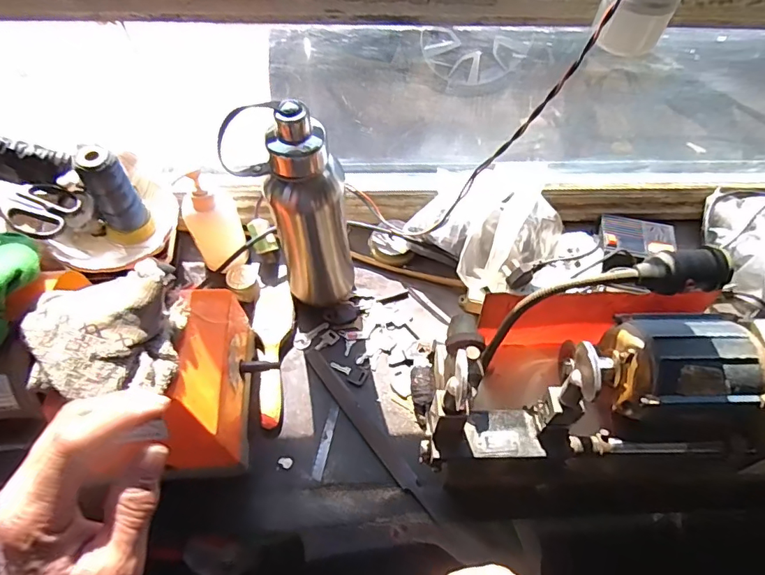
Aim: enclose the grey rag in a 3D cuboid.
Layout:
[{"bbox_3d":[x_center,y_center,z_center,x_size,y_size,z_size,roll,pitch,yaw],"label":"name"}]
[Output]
[{"bbox_3d":[-0.225,0.033,0.397,0.110,0.046,0.127,-7,62,-6],"label":"grey rag"}]

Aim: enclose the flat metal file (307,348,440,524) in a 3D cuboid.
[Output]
[{"bbox_3d":[-0.019,0.158,0.553,0.020,0.009,0.227,-34,68,-19],"label":"flat metal file"}]

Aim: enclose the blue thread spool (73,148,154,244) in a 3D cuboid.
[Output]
[{"bbox_3d":[-0.310,-0.101,0.560,0.054,0.123,0.059,1,62,-2],"label":"blue thread spool"}]

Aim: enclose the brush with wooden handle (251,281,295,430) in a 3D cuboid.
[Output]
[{"bbox_3d":[-0.137,0.076,0.585,0.048,0.025,0.179,2,62,-1],"label":"brush with wooden handle"}]

